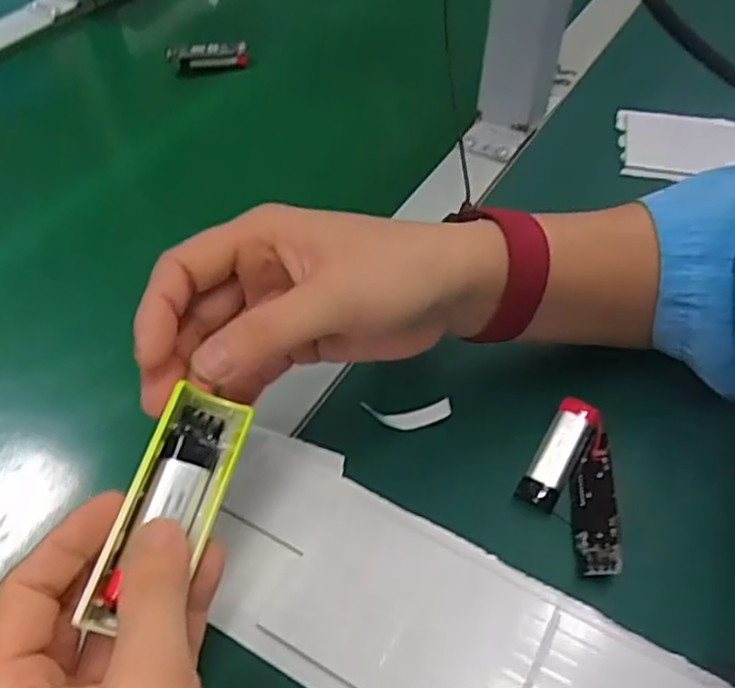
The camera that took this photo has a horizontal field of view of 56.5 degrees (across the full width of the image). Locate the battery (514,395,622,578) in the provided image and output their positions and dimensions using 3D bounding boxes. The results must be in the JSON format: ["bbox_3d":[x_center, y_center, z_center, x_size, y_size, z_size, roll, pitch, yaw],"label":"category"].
[{"bbox_3d":[0.087,0.059,0.298,0.038,0.011,0.080,6,50,6],"label":"battery"}]

